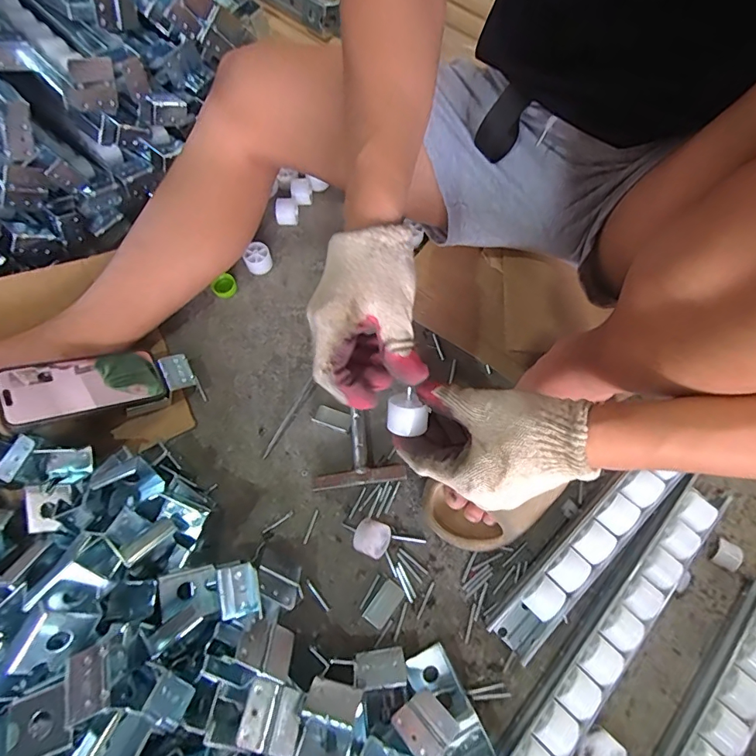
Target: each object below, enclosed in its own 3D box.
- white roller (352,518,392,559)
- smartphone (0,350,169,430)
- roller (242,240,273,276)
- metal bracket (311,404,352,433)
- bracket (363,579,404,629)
[{"bbox_3d":[-0.006,0.169,0.470,0.036,0.035,0.036,24,71,9],"label":"white roller"},{"bbox_3d":[-0.313,0.007,0.475,0.144,0.011,0.074,-15,60,-39],"label":"smartphone"},{"bbox_3d":[-0.159,-0.158,0.589,0.034,0.034,0.031,0,70,0],"label":"roller"},{"bbox_3d":[-0.054,0.047,0.523,0.046,0.012,0.024,20,71,7],"label":"metal bracket"},{"bbox_3d":[0.006,0.234,0.459,0.024,0.005,0.045,35,74,12],"label":"bracket"}]

